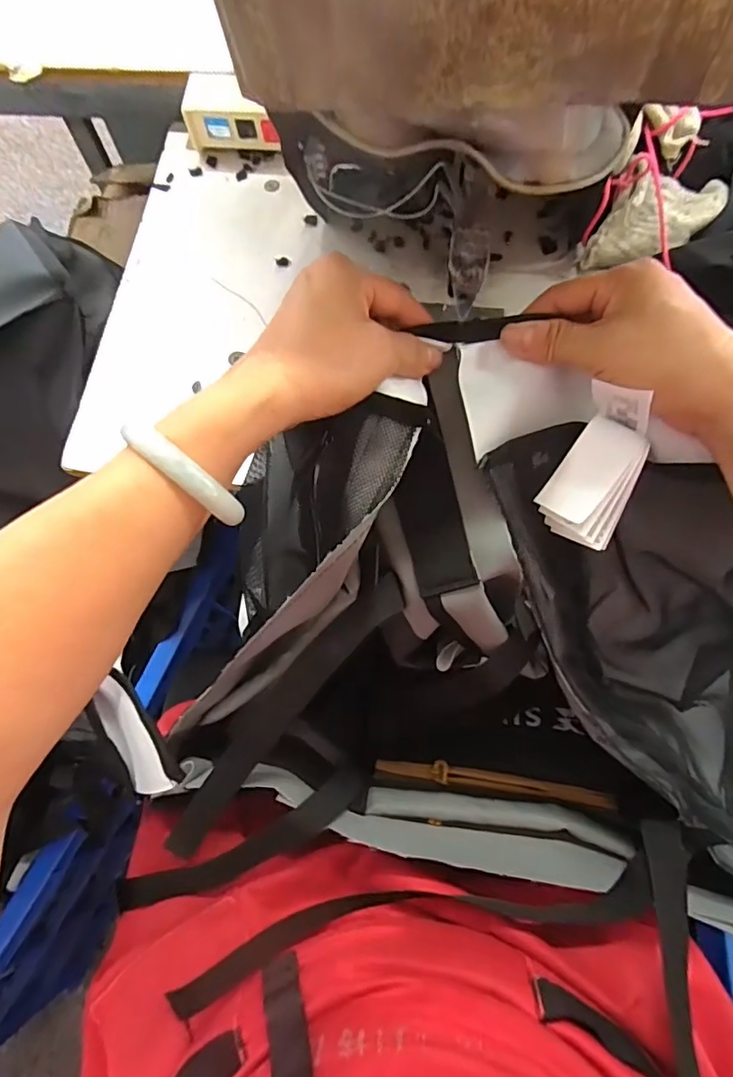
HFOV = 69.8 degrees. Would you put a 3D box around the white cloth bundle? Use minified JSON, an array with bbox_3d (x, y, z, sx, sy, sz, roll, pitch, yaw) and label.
[{"bbox_3d":[0.247,-0.285,0.435,0.089,0.070,0.112,24,74,9],"label":"white cloth bundle"}]

